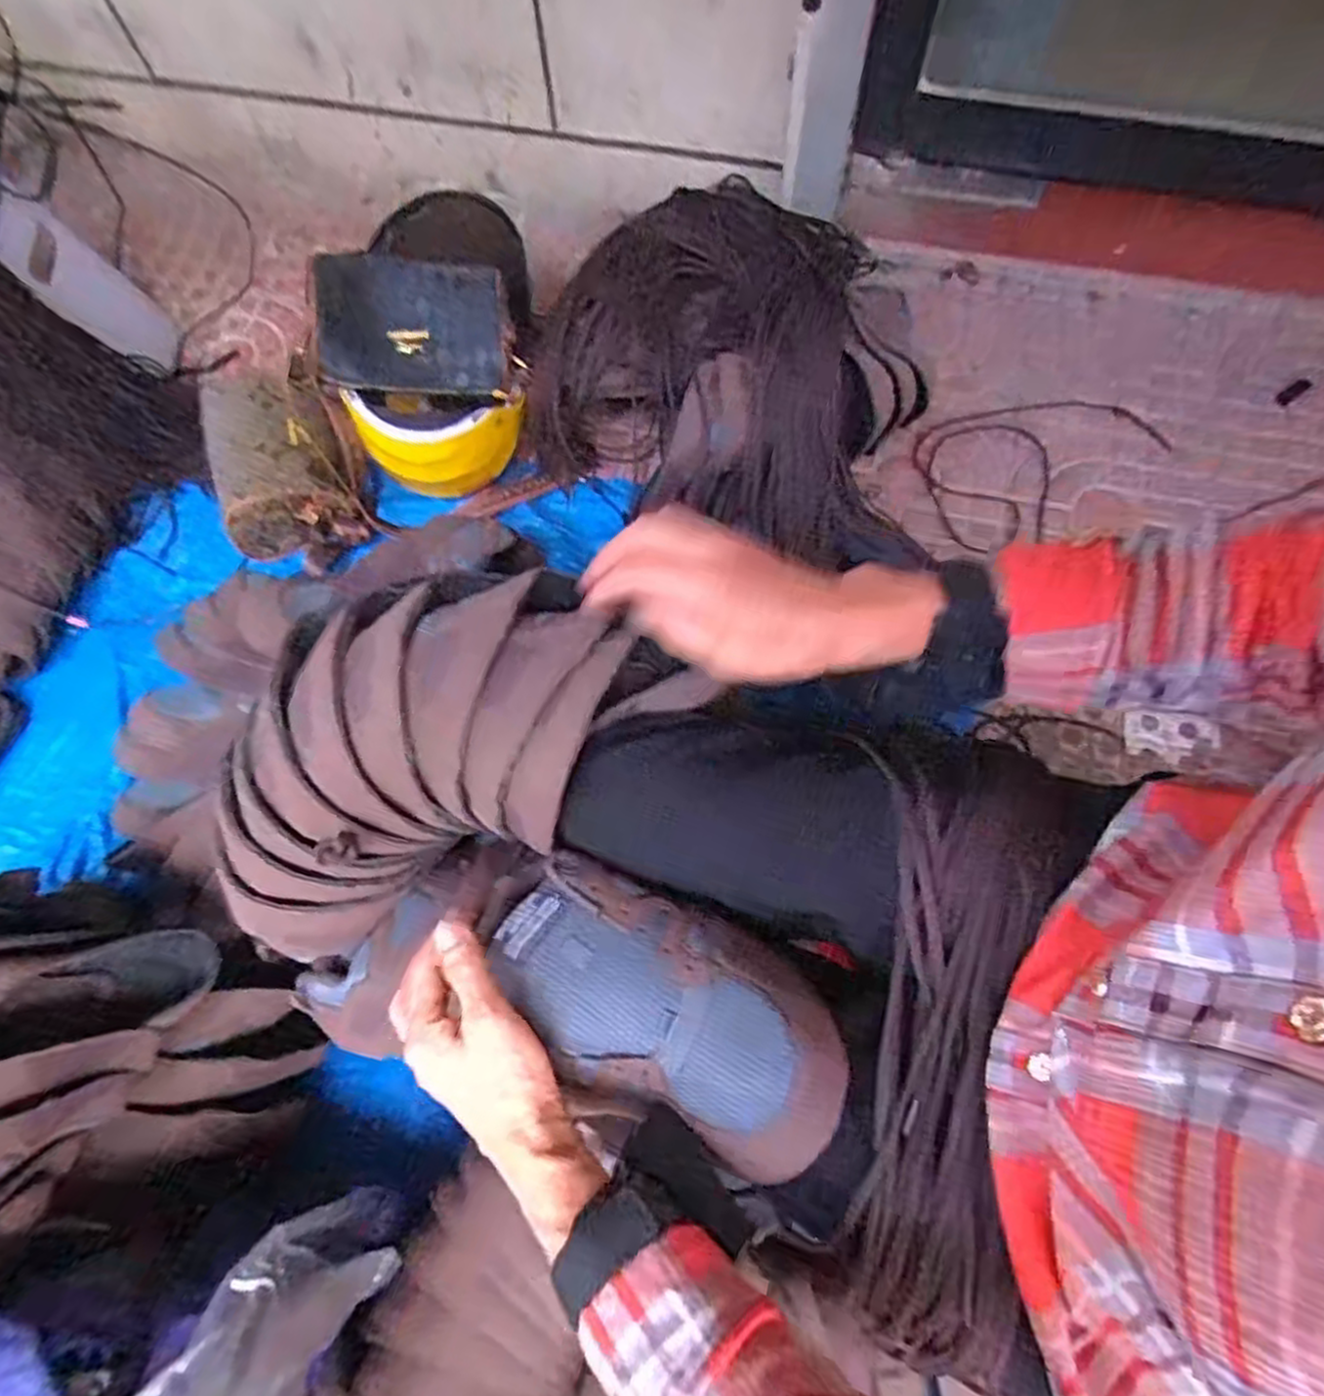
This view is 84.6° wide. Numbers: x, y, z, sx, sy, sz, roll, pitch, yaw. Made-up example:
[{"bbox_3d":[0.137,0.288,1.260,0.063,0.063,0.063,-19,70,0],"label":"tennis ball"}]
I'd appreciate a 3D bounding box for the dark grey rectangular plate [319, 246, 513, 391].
[{"bbox_3d":[-0.278,-0.419,0.817,0.199,0.014,0.131,-4,109,-17],"label":"dark grey rectangular plate"}]

